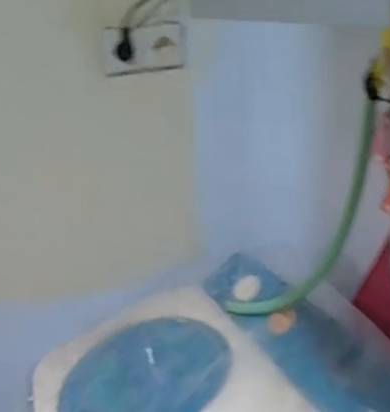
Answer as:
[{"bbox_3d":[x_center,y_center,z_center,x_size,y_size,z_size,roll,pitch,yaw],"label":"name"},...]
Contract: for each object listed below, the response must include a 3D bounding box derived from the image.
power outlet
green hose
[{"bbox_3d":[-0.097,-0.303,1.093,0.163,0.086,0.026,-16,23,-26],"label":"power outlet"},{"bbox_3d":[0.171,0.051,0.854,0.109,0.450,0.041,39,38,17],"label":"green hose"}]

